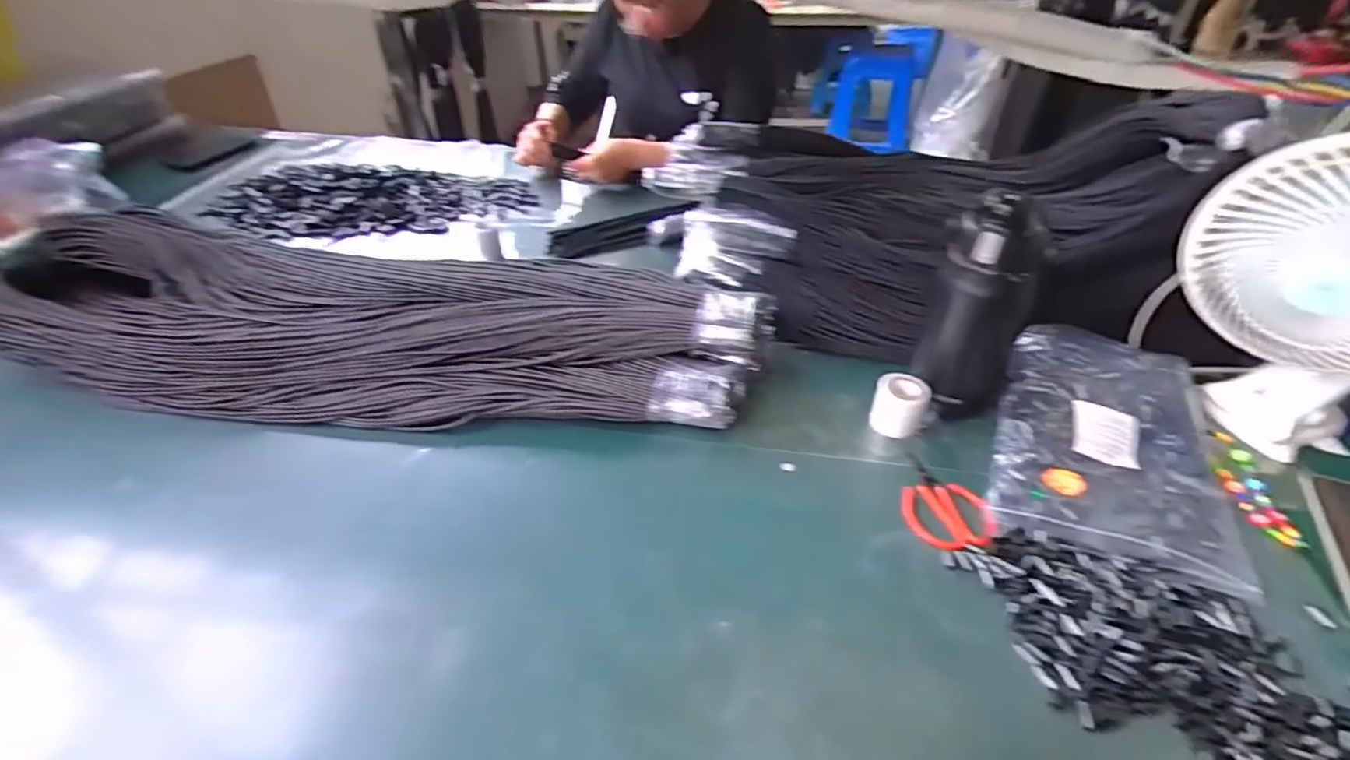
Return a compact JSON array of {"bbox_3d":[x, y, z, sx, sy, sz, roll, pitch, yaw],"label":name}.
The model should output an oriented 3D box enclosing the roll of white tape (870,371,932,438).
[{"bbox_3d":[0.237,0.027,0.645,0.053,0.048,0.049,0,42,0],"label":"roll of white tape"}]

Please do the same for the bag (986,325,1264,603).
[{"bbox_3d":[0.438,0.054,0.608,0.204,0.046,0.270,16,44,18],"label":"bag"}]

